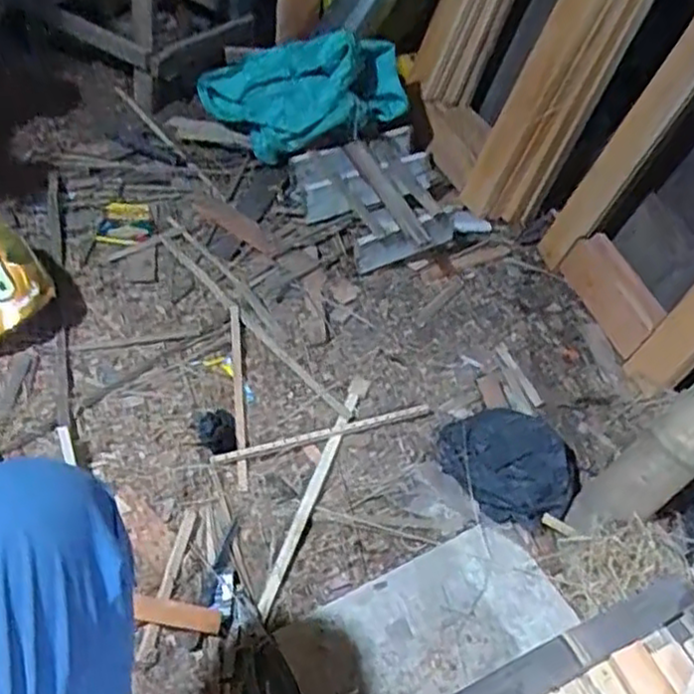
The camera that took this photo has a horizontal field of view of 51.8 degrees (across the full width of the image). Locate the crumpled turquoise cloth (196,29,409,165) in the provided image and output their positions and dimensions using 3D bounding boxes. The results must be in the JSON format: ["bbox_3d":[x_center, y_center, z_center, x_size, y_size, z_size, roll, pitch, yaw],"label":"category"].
[{"bbox_3d":[-0.143,-0.568,1.596,0.499,0.217,0.231,18,44,42],"label":"crumpled turquoise cloth"}]

